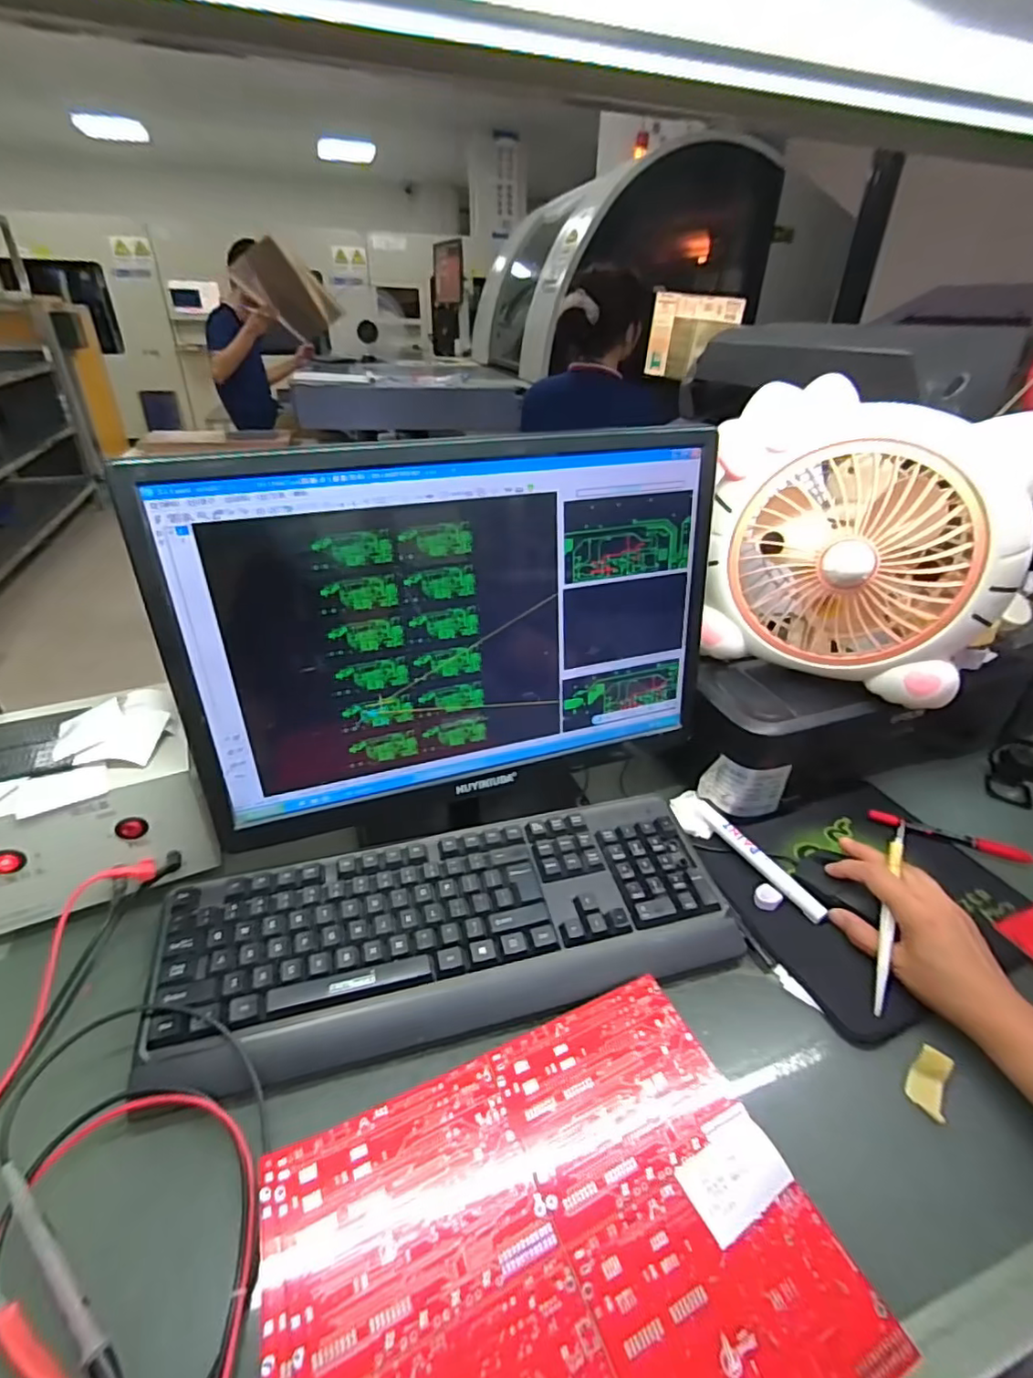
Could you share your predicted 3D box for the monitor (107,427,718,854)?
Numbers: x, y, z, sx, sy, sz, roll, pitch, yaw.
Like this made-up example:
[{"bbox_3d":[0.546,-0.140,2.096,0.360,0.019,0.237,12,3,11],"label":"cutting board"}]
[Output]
[{"bbox_3d":[-0.037,-0.022,0.495,0.427,0.336,0.083,-14,36,-22],"label":"monitor"}]

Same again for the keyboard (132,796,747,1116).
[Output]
[{"bbox_3d":[-0.046,0.182,0.467,0.429,0.031,0.158,-8,34,-15],"label":"keyboard"}]

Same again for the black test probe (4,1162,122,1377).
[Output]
[{"bbox_3d":[-0.230,0.299,0.299,0.139,0.015,0.010,25,40,31],"label":"black test probe"}]

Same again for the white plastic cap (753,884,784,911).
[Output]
[{"bbox_3d":[0.221,0.182,0.519,0.022,0.007,0.025,23,39,29],"label":"white plastic cap"}]

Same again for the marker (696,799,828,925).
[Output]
[{"bbox_3d":[0.218,0.153,0.542,0.018,0.020,0.144,-15,37,-24],"label":"marker"}]

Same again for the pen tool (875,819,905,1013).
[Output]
[{"bbox_3d":[0.295,0.176,0.466,0.010,0.015,0.153,15,69,20],"label":"pen tool"}]

